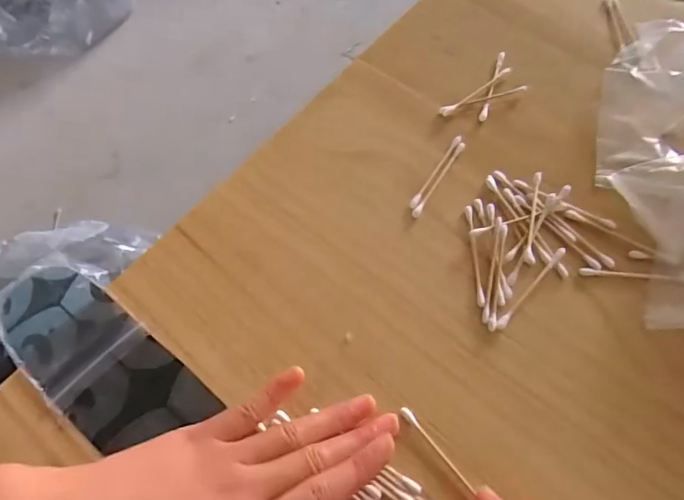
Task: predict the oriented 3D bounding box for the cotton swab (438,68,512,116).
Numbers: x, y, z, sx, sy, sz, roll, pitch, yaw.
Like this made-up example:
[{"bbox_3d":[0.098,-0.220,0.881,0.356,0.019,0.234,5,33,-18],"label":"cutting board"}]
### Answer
[{"bbox_3d":[0.102,-0.122,0.391,0.070,0.004,0.008,-36,69,-15],"label":"cotton swab"}]

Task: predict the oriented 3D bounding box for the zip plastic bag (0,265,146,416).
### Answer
[{"bbox_3d":[-0.172,0.045,0.313,0.091,0.005,0.063,37,71,17],"label":"zip plastic bag"}]

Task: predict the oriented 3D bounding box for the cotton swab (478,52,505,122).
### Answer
[{"bbox_3d":[0.115,-0.127,0.393,0.006,0.004,0.068,18,66,9],"label":"cotton swab"}]

